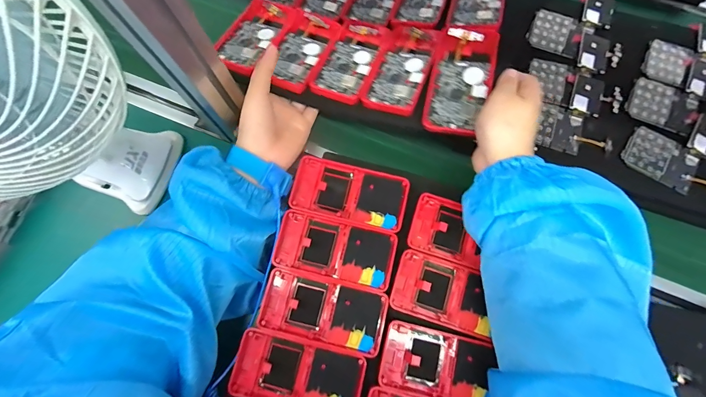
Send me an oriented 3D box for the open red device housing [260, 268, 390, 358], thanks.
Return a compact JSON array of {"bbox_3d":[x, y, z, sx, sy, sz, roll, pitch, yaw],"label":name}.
[{"bbox_3d":[-0.029,0.113,0.327,0.119,0.009,0.060,14,75,2],"label":"open red device housing"}]

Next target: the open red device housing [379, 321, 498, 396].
[{"bbox_3d":[0.080,0.160,0.316,0.102,0.016,0.059,14,75,2],"label":"open red device housing"}]

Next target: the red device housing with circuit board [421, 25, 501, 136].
[{"bbox_3d":[0.116,-0.129,0.356,0.060,0.017,0.121,17,81,3],"label":"red device housing with circuit board"}]

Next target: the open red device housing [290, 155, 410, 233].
[{"bbox_3d":[-0.003,-0.006,0.358,0.119,0.014,0.061,14,75,2],"label":"open red device housing"}]

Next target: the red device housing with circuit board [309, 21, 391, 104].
[{"bbox_3d":[-0.001,-0.171,0.402,0.062,0.021,0.122,20,72,5],"label":"red device housing with circuit board"}]

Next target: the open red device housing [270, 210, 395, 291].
[{"bbox_3d":[-0.017,0.054,0.344,0.119,0.013,0.061,14,75,2],"label":"open red device housing"}]

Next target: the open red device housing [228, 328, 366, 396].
[{"bbox_3d":[-0.052,0.169,0.312,0.119,0.010,0.060,14,75,2],"label":"open red device housing"}]

